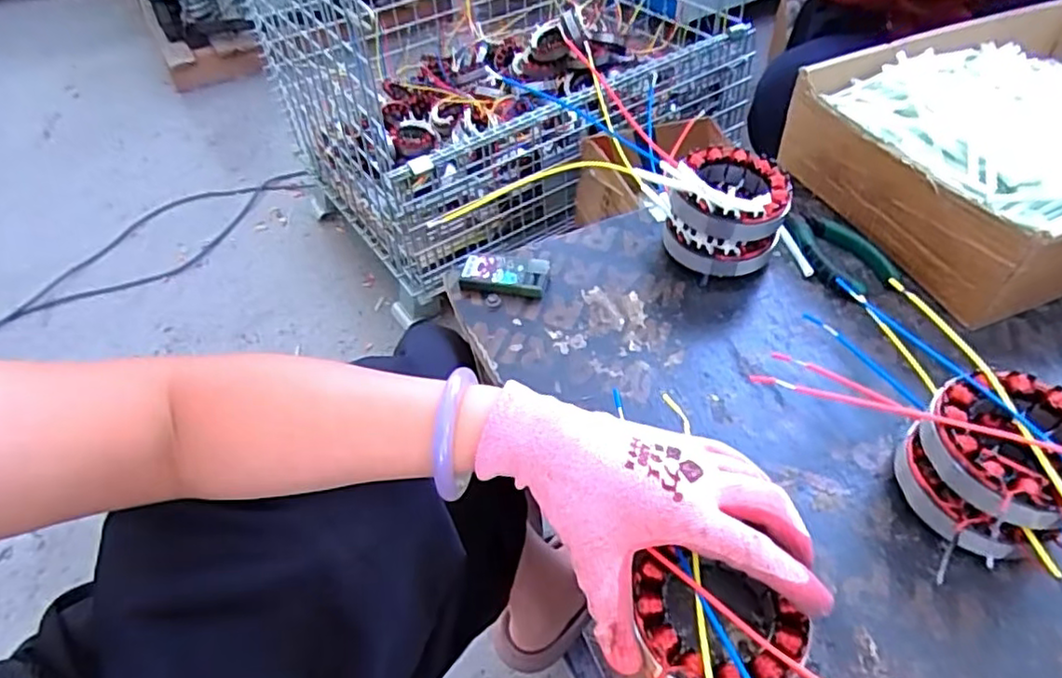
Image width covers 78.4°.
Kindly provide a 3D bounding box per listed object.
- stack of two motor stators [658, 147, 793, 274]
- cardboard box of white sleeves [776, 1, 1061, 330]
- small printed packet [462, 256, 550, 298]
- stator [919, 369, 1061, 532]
[{"bbox_3d":[0.151,-0.098,0.509,0.086,0.081,0.080,6,49,7],"label":"stack of two motor stators"},{"bbox_3d":[0.411,-0.157,0.537,0.329,0.099,0.239,-18,50,-13],"label":"cardboard box of white sleeves"},{"bbox_3d":[-0.020,-0.051,0.519,0.067,0.018,0.031,5,49,7],"label":"small printed packet"},{"bbox_3d":[0.262,0.056,0.348,0.088,0.027,0.084,-2,48,2],"label":"stator"}]

